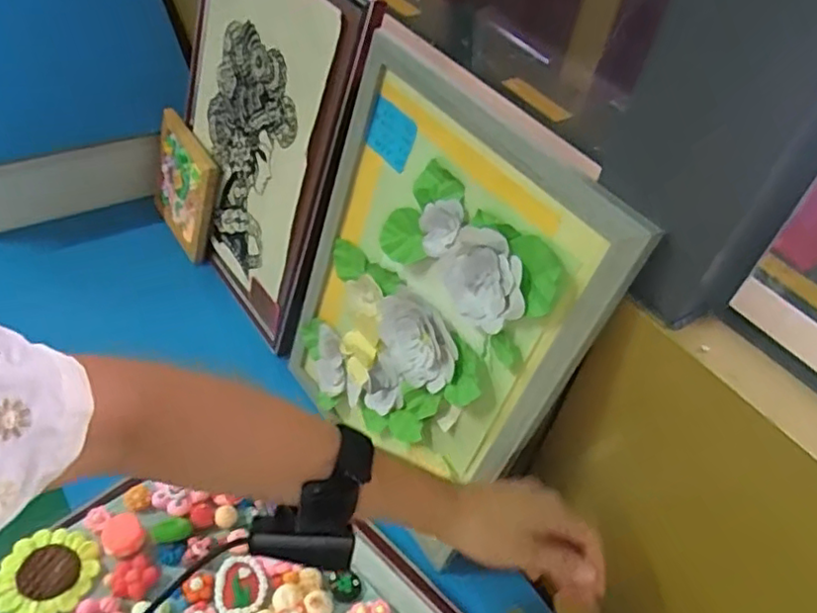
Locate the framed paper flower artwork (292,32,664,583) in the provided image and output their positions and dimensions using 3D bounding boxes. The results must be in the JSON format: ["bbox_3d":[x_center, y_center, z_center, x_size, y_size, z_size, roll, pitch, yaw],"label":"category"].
[{"bbox_3d":[0.005,0.008,0.571,0.027,0.396,0.302,-15,49,-39],"label":"framed paper flower artwork"}]

